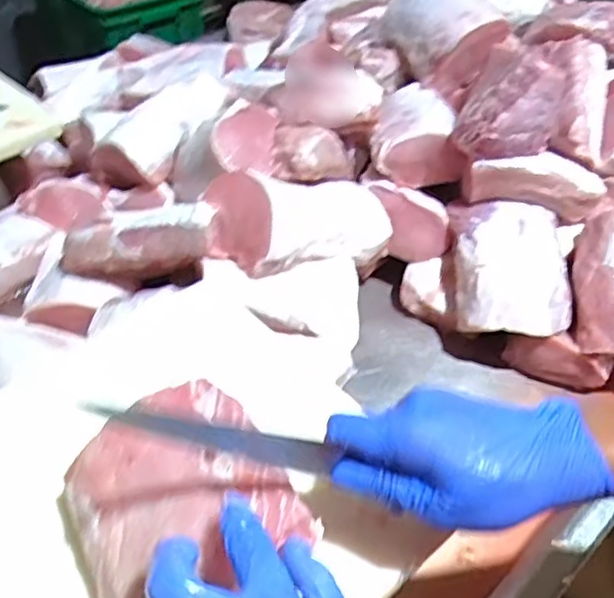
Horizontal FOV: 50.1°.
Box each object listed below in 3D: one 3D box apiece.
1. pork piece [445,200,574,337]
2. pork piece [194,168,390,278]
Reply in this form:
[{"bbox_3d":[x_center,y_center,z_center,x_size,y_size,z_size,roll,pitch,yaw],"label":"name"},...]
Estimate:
[{"bbox_3d":[0.232,-0.041,0.763,0.124,0.062,0.181,0,67,6],"label":"pork piece"},{"bbox_3d":[-0.002,-0.092,0.751,0.225,0.083,0.104,-9,40,-39],"label":"pork piece"}]

